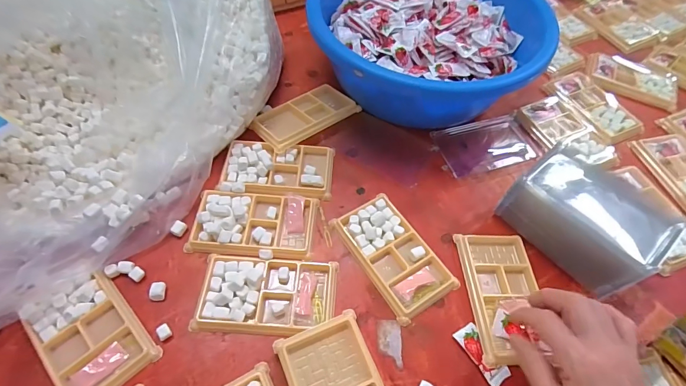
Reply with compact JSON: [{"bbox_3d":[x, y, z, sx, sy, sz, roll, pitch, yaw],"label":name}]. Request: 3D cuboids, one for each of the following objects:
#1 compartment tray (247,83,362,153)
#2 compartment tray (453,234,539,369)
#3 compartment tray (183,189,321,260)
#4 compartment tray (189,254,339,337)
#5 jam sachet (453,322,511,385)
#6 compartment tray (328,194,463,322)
[{"bbox_3d":[-0.049,-0.108,0.502,0.139,0.013,0.073,-30,64,-21],"label":"compartment tray"},{"bbox_3d":[0.169,0.106,0.390,0.076,0.023,0.137,-1,57,-5],"label":"compartment tray"},{"bbox_3d":[-0.100,0.033,0.415,0.136,0.014,0.079,5,57,-1],"label":"compartment tray"},{"bbox_3d":[-0.076,0.101,0.371,0.133,0.012,0.076,4,57,-1],"label":"compartment tray"},{"bbox_3d":[0.134,0.156,0.356,0.024,0.008,0.057,-27,63,-20],"label":"jam sachet"},{"bbox_3d":[0.055,0.065,0.407,0.074,0.011,0.132,-28,63,-20],"label":"compartment tray"}]

